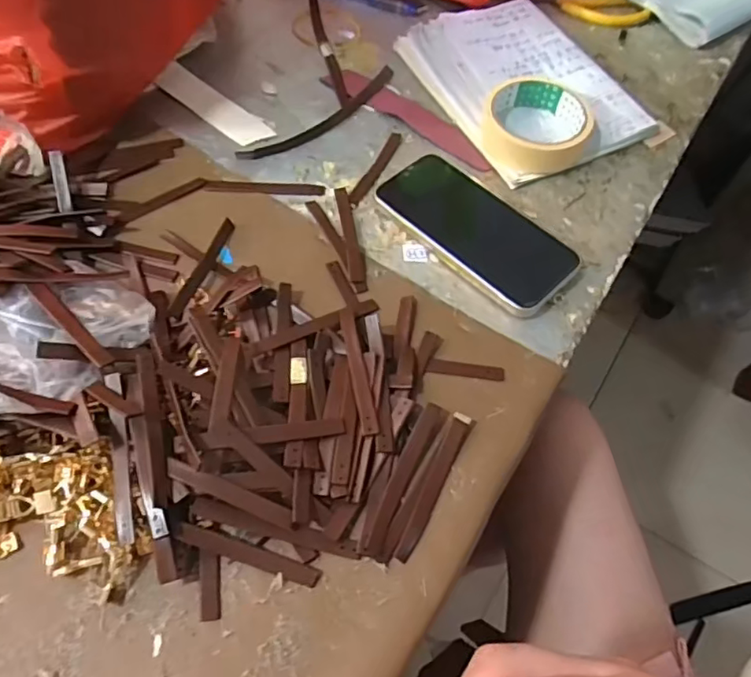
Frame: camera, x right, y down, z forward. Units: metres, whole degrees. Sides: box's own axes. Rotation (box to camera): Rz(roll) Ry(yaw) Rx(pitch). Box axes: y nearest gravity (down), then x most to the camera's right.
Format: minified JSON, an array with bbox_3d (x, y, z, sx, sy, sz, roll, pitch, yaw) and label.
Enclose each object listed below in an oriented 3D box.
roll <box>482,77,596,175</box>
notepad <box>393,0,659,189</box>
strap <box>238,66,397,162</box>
[{"bbox_3d":[0.135,-0.187,0.506,0.093,0.030,0.093,1,59,-2],"label":"roll"},{"bbox_3d":[0.133,-0.241,0.551,0.157,0.015,0.217,-23,63,-16],"label":"notepad"},{"bbox_3d":[-0.043,-0.195,0.514,0.022,0.009,0.178,41,65,19],"label":"strap"}]

